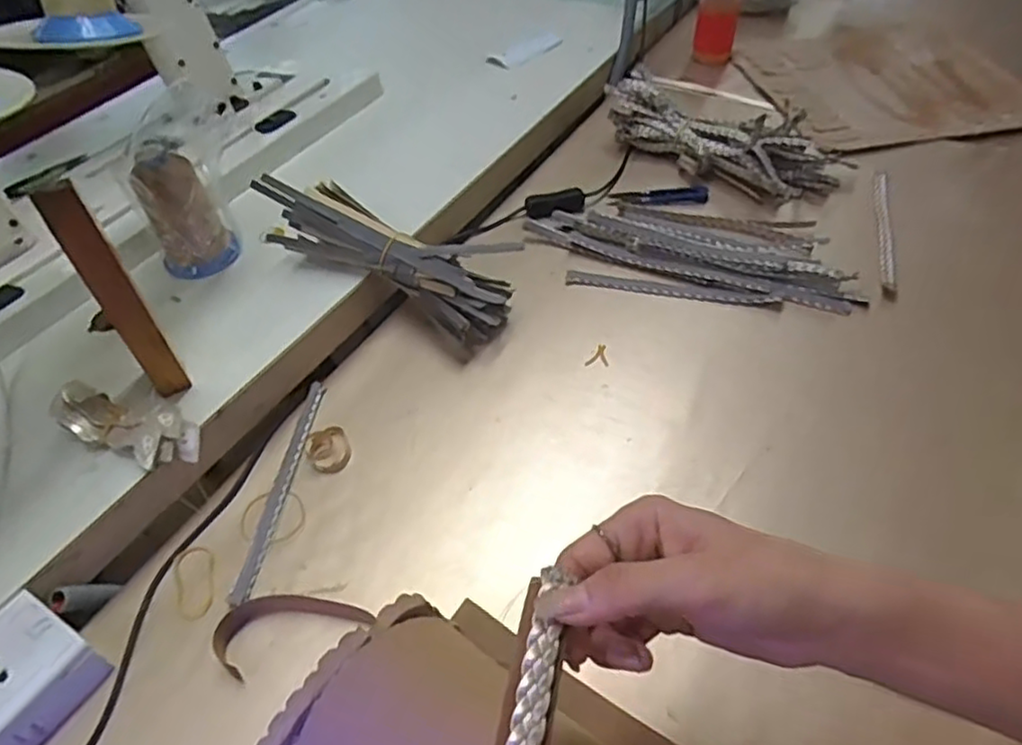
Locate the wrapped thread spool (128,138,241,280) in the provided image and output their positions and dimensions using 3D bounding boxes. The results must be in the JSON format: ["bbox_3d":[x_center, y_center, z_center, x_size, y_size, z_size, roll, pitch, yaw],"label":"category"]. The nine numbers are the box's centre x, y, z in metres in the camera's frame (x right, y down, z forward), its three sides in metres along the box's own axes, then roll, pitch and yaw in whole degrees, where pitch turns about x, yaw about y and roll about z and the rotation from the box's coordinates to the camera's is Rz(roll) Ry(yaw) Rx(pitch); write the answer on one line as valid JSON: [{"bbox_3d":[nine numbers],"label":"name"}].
[{"bbox_3d":[-0.292,-0.141,0.607,0.065,0.117,0.062,-2,48,3],"label":"wrapped thread spool"}]

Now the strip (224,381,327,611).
[{"bbox_3d":[-0.171,0.082,0.512,0.014,0.005,0.188,2,49,7],"label":"strip"}]

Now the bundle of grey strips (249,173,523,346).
[{"bbox_3d":[-0.110,-0.108,0.598,0.238,0.073,0.082,26,54,7],"label":"bundle of grey strips"}]

